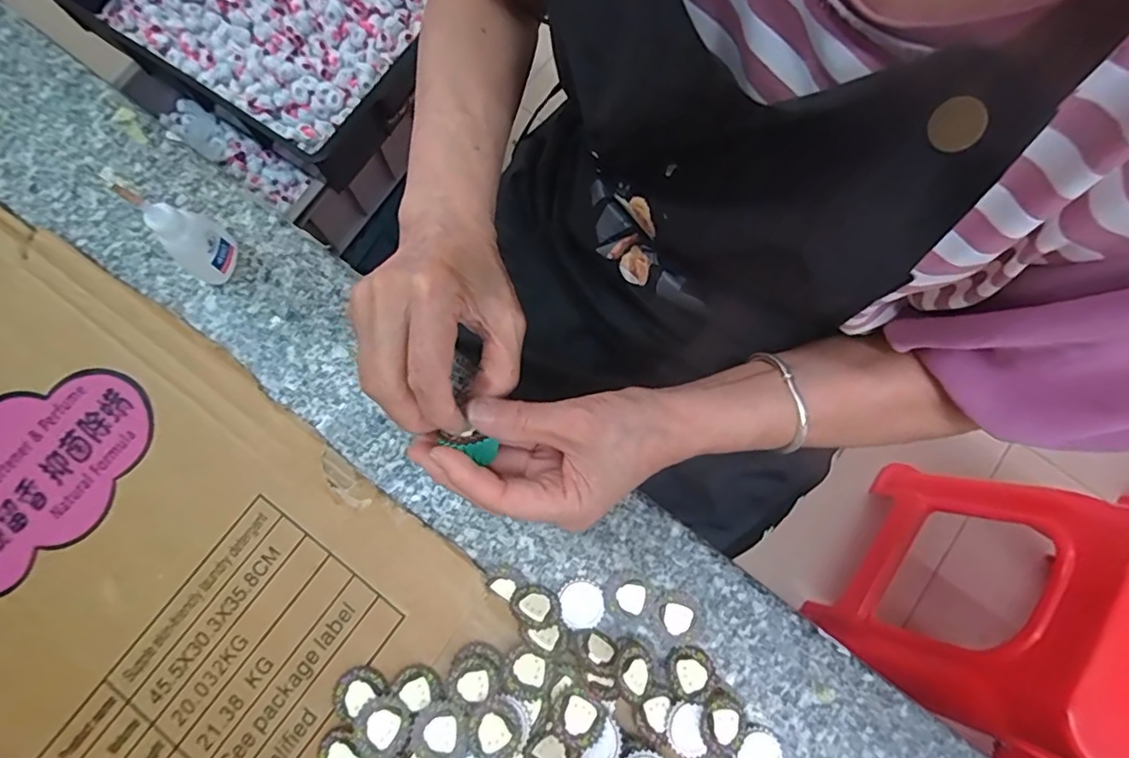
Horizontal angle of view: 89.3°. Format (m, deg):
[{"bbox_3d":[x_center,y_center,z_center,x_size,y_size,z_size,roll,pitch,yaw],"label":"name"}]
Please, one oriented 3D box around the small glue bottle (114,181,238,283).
[{"bbox_3d":[-0.228,-0.089,0.334,0.034,0.084,0.032,35,80,7],"label":"small glue bottle"}]

